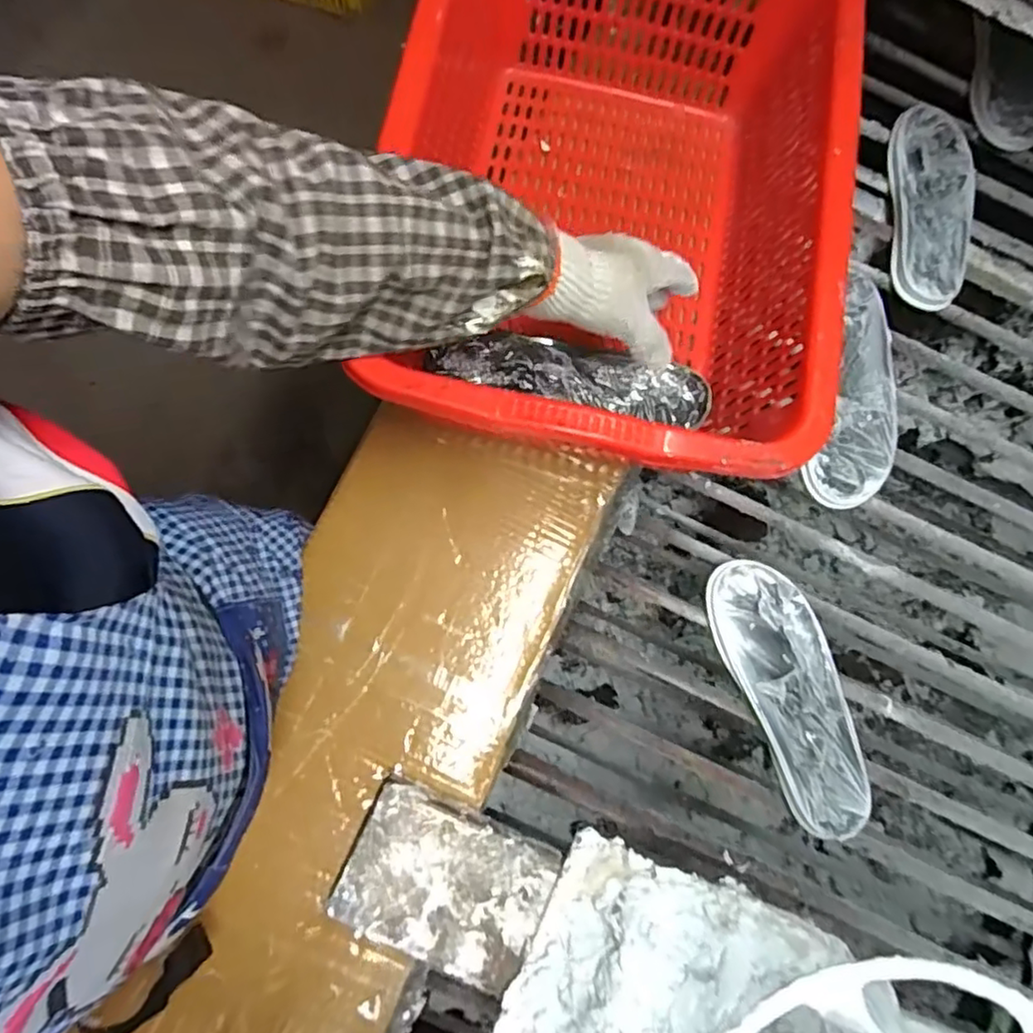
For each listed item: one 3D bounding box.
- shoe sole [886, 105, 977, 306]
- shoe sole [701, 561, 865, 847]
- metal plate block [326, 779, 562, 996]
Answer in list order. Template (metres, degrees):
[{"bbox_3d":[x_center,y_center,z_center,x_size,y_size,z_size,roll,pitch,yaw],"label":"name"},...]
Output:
[{"bbox_3d":[0.503,-0.374,0.770,0.107,0.031,0.275,6,78,1],"label":"shoe sole"},{"bbox_3d":[0.270,0.167,0.618,0.099,0.032,0.260,-22,79,-5],"label":"shoe sole"},{"bbox_3d":[-0.056,0.295,0.518,0.154,0.027,0.112,25,79,5],"label":"metal plate block"}]

